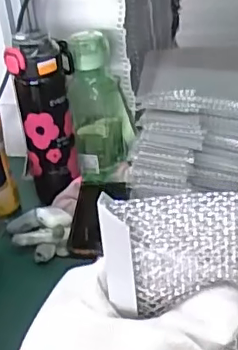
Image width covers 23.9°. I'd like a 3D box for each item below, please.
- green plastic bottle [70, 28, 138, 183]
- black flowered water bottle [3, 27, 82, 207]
[{"bbox_3d":[-0.026,-0.109,0.881,0.095,0.218,0.099,-8,29,-2],"label":"green plastic bottle"},{"bbox_3d":[-0.101,-0.085,0.831,0.067,0.227,0.085,10,33,28],"label":"black flowered water bottle"}]

